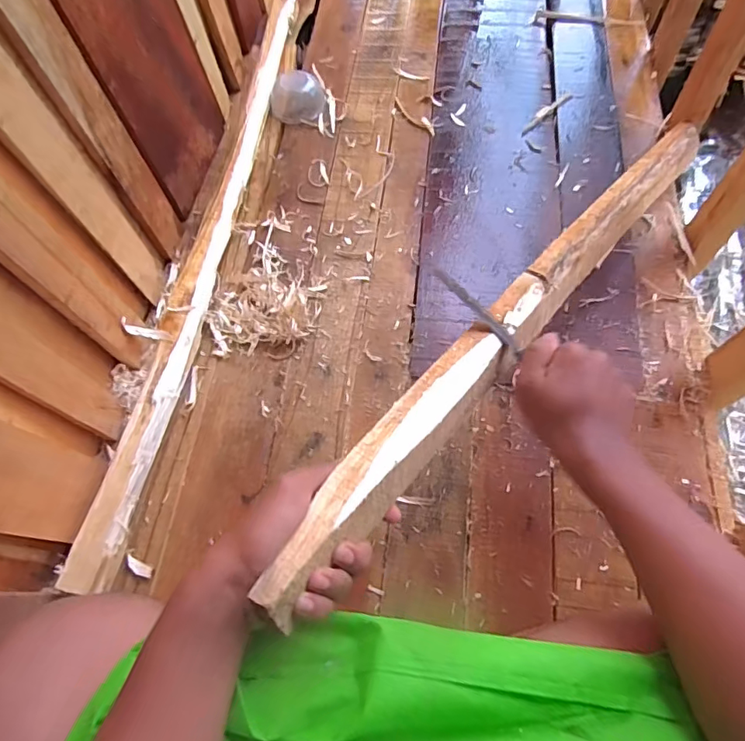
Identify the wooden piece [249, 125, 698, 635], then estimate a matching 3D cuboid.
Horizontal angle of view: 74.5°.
[{"bbox_3d":[0.178,-0.087,0.495,0.044,0.036,0.779,37,58,17],"label":"wooden piece"}]

